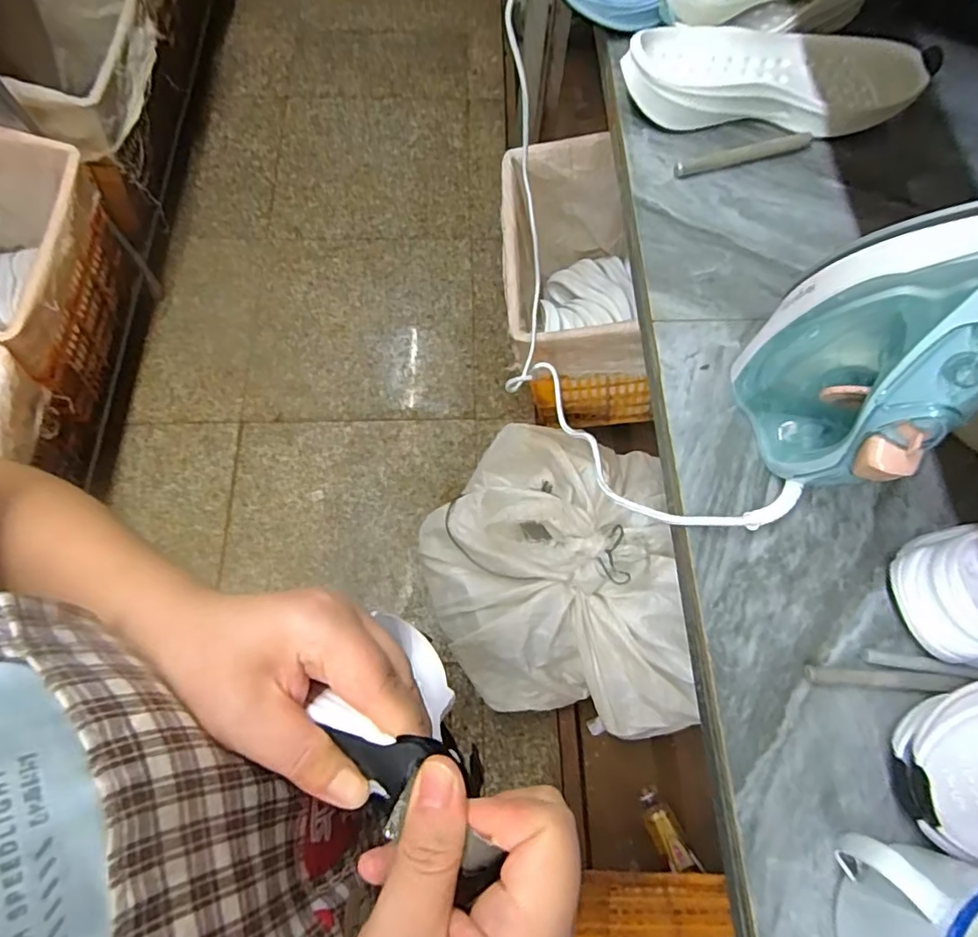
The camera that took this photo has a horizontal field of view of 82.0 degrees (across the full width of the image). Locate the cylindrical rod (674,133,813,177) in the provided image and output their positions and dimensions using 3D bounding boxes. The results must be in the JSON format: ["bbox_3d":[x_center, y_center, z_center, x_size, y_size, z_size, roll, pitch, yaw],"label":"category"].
[{"bbox_3d":[0.251,-0.307,0.549,0.146,0.007,0.016,-15,70,-6],"label":"cylindrical rod"}]

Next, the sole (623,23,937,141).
[{"bbox_3d":[0.273,-0.389,0.559,0.280,0.046,0.114,-2,69,-1],"label":"sole"}]

